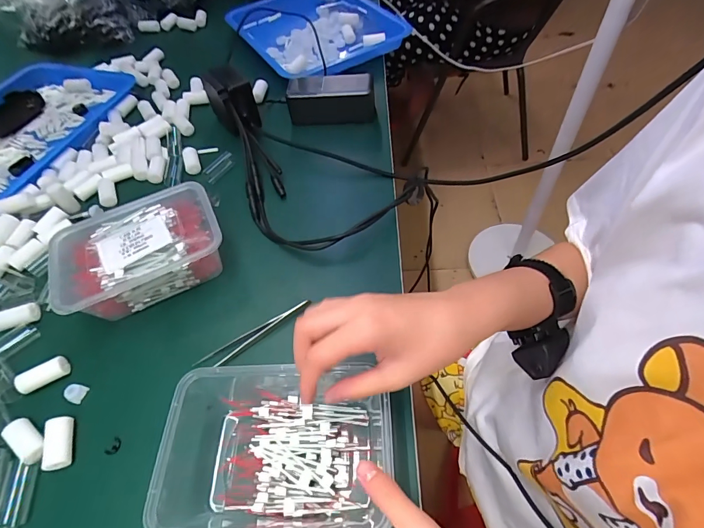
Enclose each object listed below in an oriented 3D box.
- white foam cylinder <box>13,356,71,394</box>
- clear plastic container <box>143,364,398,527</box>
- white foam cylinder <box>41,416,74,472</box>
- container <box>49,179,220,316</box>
[{"bbox_3d":[-0.308,0.111,0.384,0.045,0.015,0.019,-28,57,-14],"label":"white foam cylinder"},{"bbox_3d":[-0.058,0.152,0.307,0.178,0.068,0.116,2,55,3],"label":"clear plastic container"},{"bbox_3d":[-0.261,0.159,0.342,0.021,0.015,0.042,-15,55,-5],"label":"white foam cylinder"},{"bbox_3d":[-0.231,-0.009,0.432,0.173,0.062,0.124,-25,58,-14],"label":"container"}]

